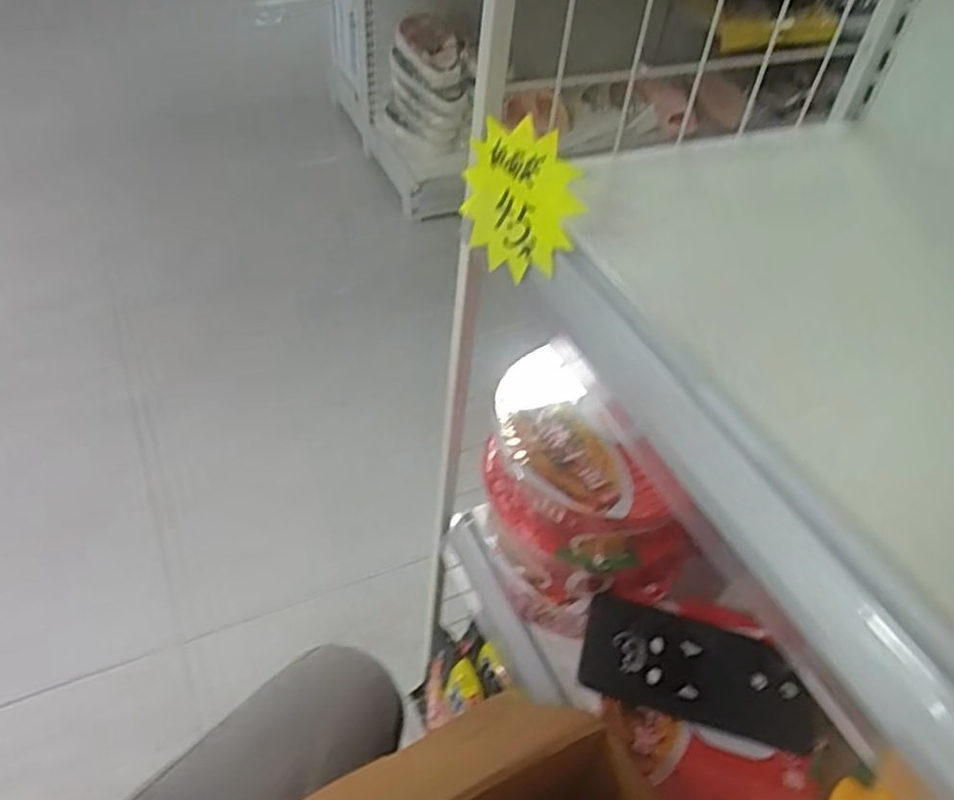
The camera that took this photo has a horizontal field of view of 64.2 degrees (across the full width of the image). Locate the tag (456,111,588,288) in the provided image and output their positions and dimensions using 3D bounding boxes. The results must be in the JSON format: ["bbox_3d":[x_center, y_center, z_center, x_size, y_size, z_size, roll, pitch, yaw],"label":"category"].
[{"bbox_3d":[0.021,-0.113,0.432,0.008,0.076,0.099,-3,61,-37],"label":"tag"}]

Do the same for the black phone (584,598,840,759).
[{"bbox_3d":[0.160,0.195,0.540,0.165,0.014,0.070,16,56,6],"label":"black phone"}]

